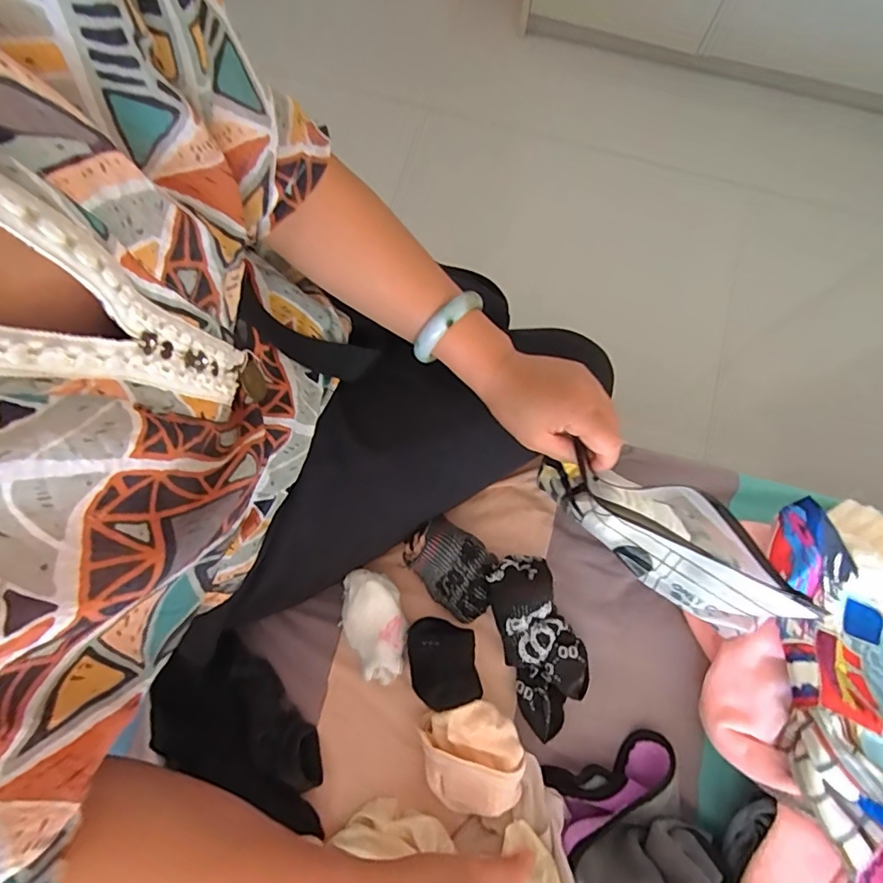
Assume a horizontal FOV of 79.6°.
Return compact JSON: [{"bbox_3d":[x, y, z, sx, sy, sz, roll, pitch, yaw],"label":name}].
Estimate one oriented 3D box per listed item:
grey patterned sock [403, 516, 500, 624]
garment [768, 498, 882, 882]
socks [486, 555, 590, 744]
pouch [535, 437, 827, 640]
[{"bbox_3d":[0.011,0.118,0.496,0.094,0.050,0.067,39,79,8],"label":"grey patterned sock"},{"bbox_3d":[0.368,0.220,0.429,0.177,0.060,0.321,6,77,1],"label":"garment"},{"bbox_3d":[0.089,0.181,0.471,0.065,0.031,0.155,-17,93,-5],"label":"socks"},{"bbox_3d":[0.184,0.078,0.451,0.219,0.106,0.082,33,78,19],"label":"pouch"}]

